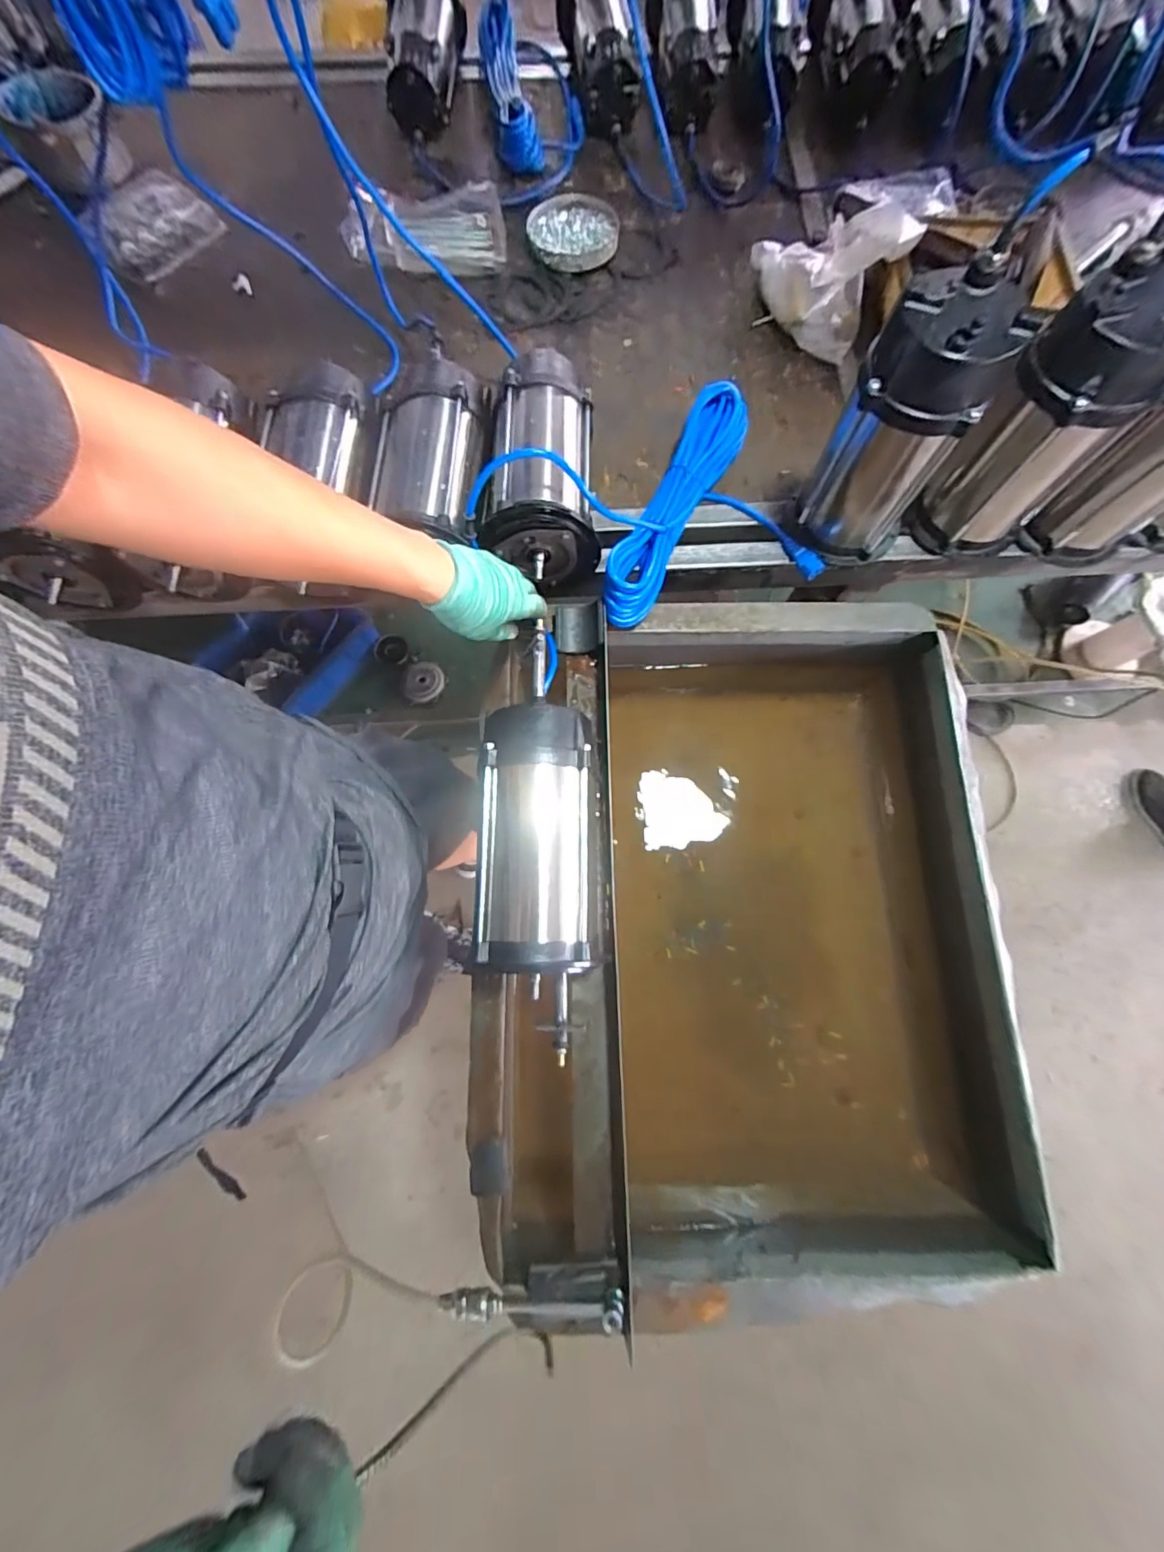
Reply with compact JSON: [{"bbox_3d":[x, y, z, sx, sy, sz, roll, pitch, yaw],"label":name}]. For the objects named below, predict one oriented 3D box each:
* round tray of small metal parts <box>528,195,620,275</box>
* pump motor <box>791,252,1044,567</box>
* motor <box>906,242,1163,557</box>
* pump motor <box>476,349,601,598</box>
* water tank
[{"bbox_3d":[-0.012,-0.854,0.801,0.138,0.024,0.144,0,76,0],"label":"round tray of small metal parts"},{"bbox_3d":[0.335,-0.358,0.557,0.129,0.262,0.099,37,79,8],"label":"pump motor"},{"bbox_3d":[0.493,-0.368,0.554,0.103,0.253,0.124,-32,78,-7],"label":"motor"},{"bbox_3d":[-0.050,-0.370,0.619,0.126,0.161,0.257,-2,88,0],"label":"pump motor"},{"bbox_3d":[0.203,0.175,0.681,0.614,0.257,0.743,1,76,0],"label":"water tank"}]

